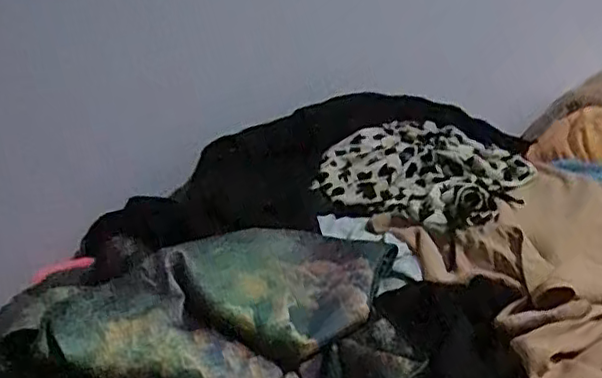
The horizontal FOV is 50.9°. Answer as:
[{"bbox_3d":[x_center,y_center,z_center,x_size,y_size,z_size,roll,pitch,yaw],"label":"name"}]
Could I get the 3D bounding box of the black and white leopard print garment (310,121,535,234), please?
[{"bbox_3d":[0.156,-0.024,0.812,0.205,0.068,0.276,-20,23,-34],"label":"black and white leopard print garment"}]

